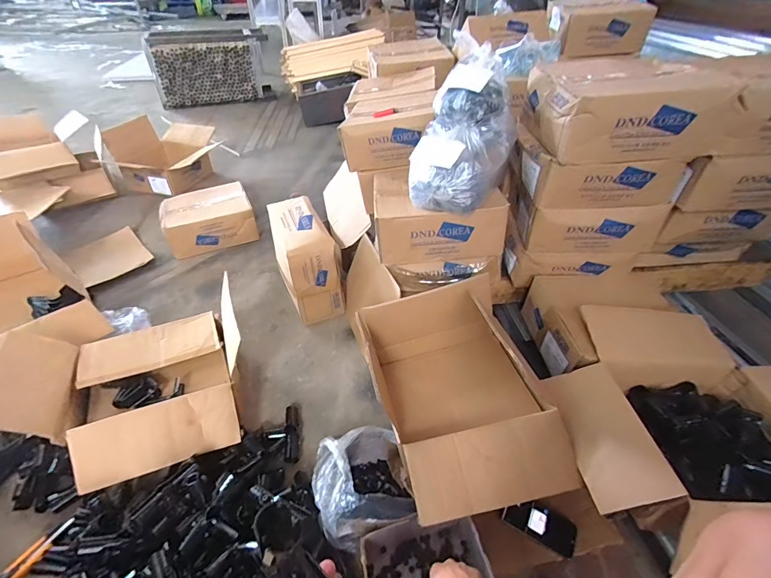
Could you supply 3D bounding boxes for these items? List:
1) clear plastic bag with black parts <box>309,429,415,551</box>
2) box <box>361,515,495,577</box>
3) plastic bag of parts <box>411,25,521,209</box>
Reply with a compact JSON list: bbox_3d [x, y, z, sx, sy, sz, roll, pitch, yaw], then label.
[{"bbox_3d":[-0.050,0.387,0.759,0.176,0.140,0.203,-15,43,-16],"label":"clear plastic bag with black parts"},{"bbox_3d":[0.068,0.489,0.669,0.211,0.102,0.154,-10,42,-10],"label":"box"},{"bbox_3d":[0.193,-0.380,0.897,0.224,0.268,0.325,11,43,13],"label":"plastic bag of parts"}]

